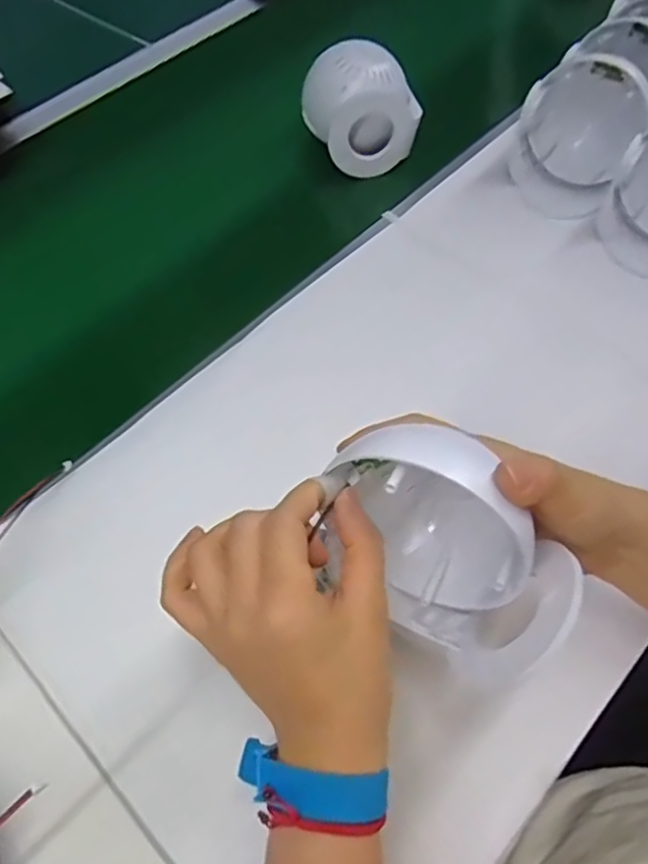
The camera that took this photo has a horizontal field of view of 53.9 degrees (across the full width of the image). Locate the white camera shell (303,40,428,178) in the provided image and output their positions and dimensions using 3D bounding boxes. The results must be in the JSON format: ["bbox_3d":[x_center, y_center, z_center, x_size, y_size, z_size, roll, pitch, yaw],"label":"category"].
[{"bbox_3d":[0.042,-0.326,0.662,0.102,0.107,0.088,-24,60,-11],"label":"white camera shell"}]

